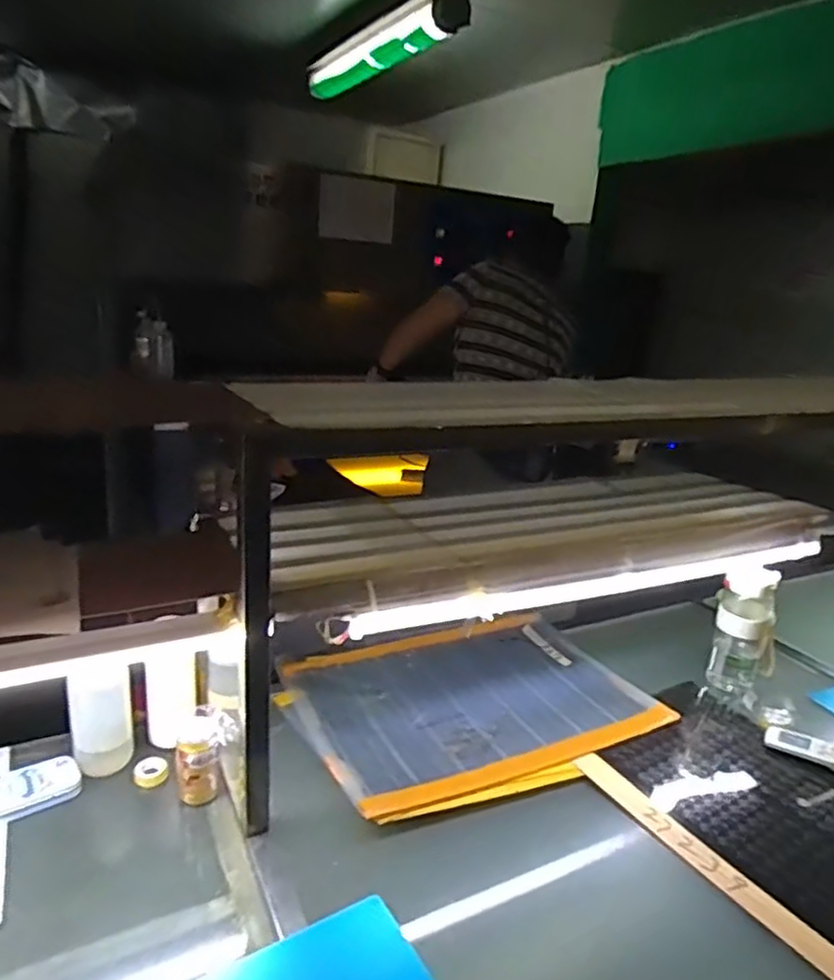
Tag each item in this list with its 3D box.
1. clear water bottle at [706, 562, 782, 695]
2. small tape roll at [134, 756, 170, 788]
[{"bbox_3d":[0.578,0.256,1.210,0.106,0.244,0.063,14,19,27],"label":"clear water bottle"},{"bbox_3d":[-0.372,0.394,0.965,0.045,0.022,0.047,4,17,-1],"label":"small tape roll"}]

